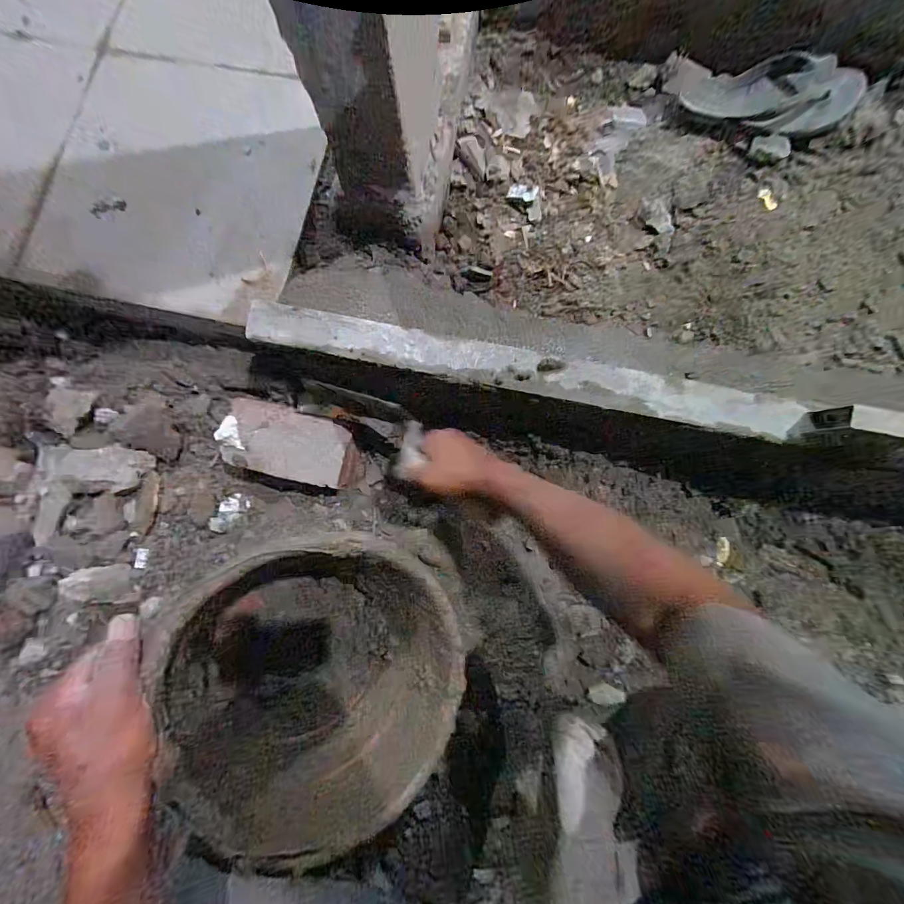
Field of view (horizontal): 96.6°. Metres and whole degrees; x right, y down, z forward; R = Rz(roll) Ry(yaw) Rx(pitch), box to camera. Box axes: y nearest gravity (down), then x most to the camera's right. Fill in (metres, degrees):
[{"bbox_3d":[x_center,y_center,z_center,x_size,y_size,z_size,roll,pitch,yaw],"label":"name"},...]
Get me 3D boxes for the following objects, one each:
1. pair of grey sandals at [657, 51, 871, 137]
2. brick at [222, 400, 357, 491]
[{"bbox_3d":[0.473,-0.550,0.620,0.264,0.043,0.097,21,88,17],"label":"pair of grey sandals"},{"bbox_3d":[-0.232,-0.012,0.577,0.192,0.050,0.099,13,84,5],"label":"brick"}]

